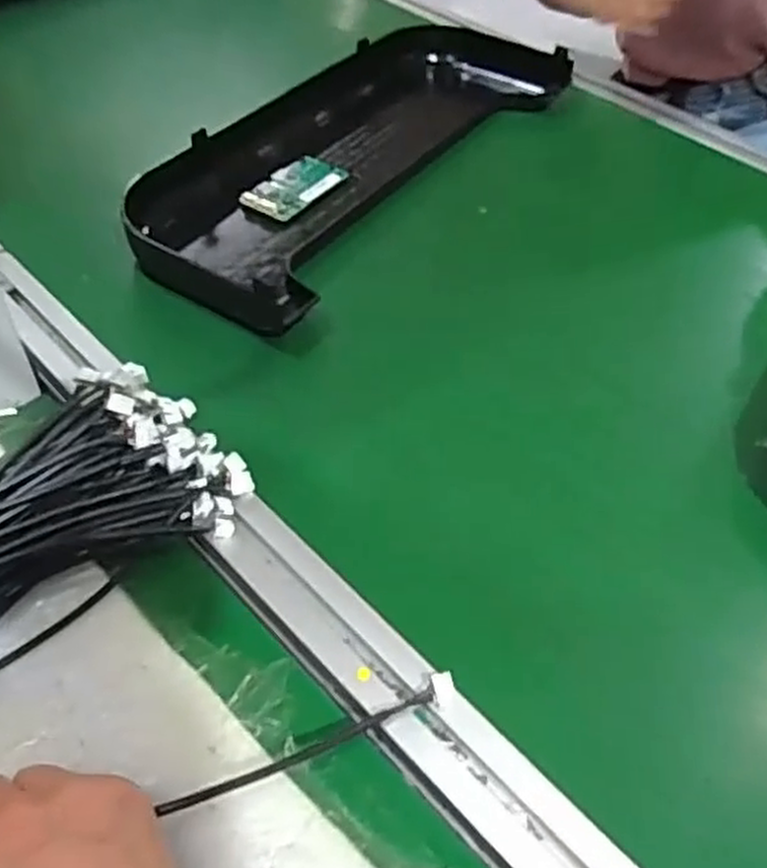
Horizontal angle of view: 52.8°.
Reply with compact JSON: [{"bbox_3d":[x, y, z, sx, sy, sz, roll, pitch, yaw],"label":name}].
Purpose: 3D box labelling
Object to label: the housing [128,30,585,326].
[{"bbox_3d":[-0.023,-0.260,0.695,0.184,0.052,0.474,27,52,19],"label":"housing"}]

